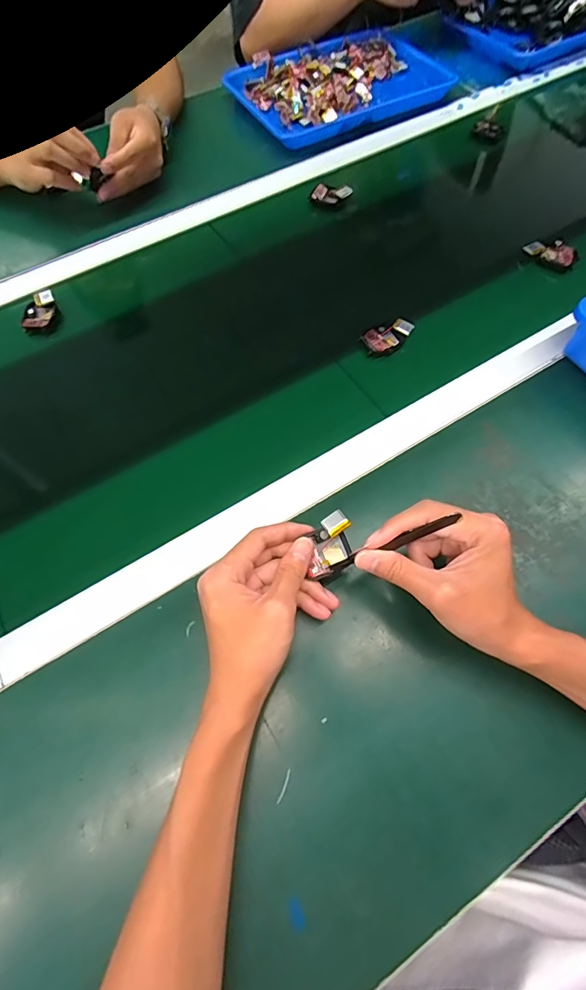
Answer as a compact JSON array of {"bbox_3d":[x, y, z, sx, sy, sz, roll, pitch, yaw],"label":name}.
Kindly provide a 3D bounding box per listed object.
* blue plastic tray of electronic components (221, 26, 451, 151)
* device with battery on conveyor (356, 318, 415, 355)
[{"bbox_3d":[0.079,-0.691,0.720,0.339,0.033,0.236,-24,66,-10],"label":"blue plastic tray of electronic components"},{"bbox_3d":[0.111,-0.182,0.490,0.060,0.010,0.036,-32,68,-13],"label":"device with battery on conveyor"}]

